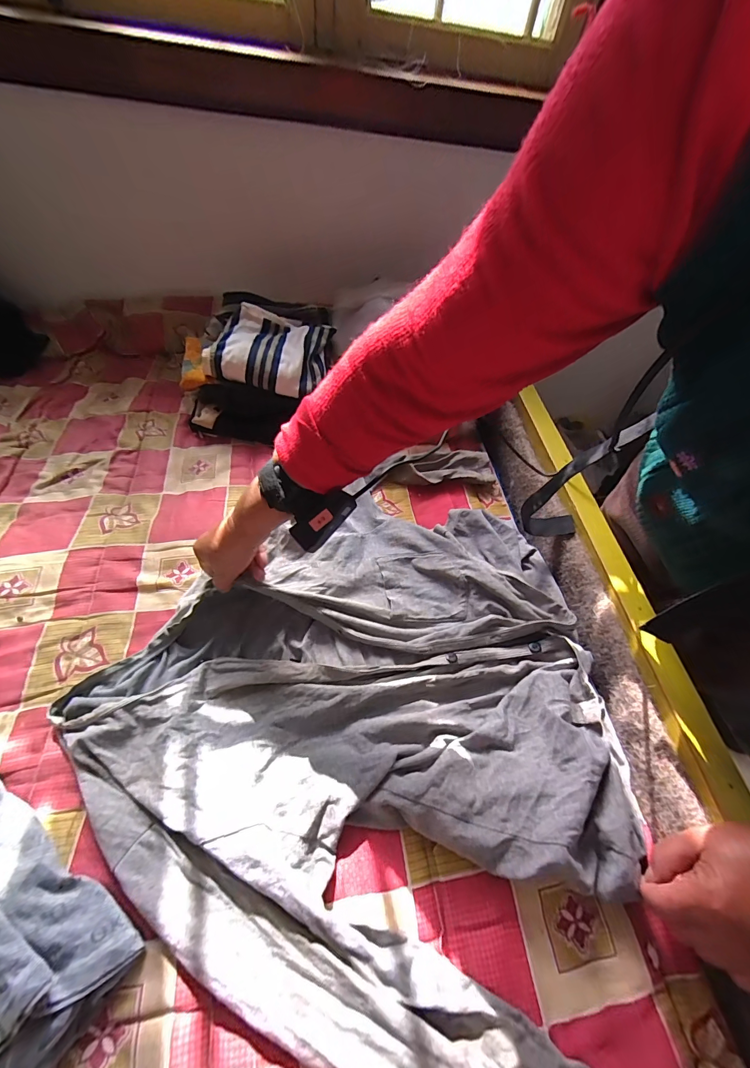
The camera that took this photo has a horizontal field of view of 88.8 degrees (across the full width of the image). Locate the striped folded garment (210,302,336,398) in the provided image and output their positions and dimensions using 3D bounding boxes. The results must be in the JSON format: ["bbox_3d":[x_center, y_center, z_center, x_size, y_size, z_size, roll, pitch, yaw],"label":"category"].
[{"bbox_3d":[-0.175,-0.320,0.676,0.183,0.069,0.149,10,53,-1],"label":"striped folded garment"}]

